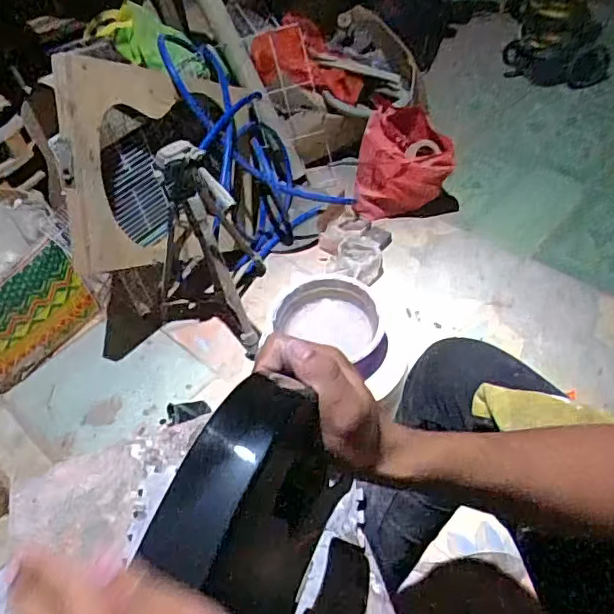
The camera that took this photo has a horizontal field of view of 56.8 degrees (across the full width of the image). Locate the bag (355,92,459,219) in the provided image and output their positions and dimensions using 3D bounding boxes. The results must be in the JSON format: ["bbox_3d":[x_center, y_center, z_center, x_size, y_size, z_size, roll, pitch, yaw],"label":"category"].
[{"bbox_3d":[0.273,-0.397,1.632,0.269,0.296,0.159,-4,48,3],"label":"bag"}]

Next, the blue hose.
[{"bbox_3d":[-0.137,-0.440,1.559,0.380,0.517,0.458,-19,48,-10],"label":"blue hose"}]

